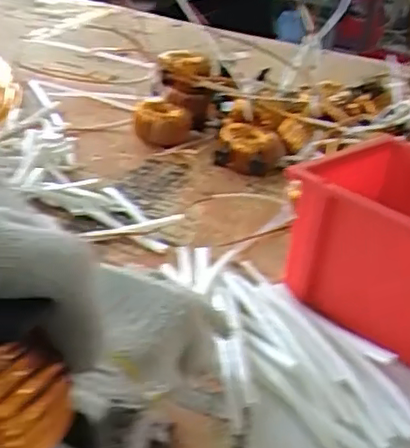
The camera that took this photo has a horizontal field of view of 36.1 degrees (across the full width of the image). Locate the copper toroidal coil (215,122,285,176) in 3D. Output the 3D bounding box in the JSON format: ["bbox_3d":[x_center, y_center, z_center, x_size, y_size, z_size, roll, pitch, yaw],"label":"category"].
[{"bbox_3d":[0.055,-0.092,0.764,0.077,0.040,0.080,5,29,-3],"label":"copper toroidal coil"}]

